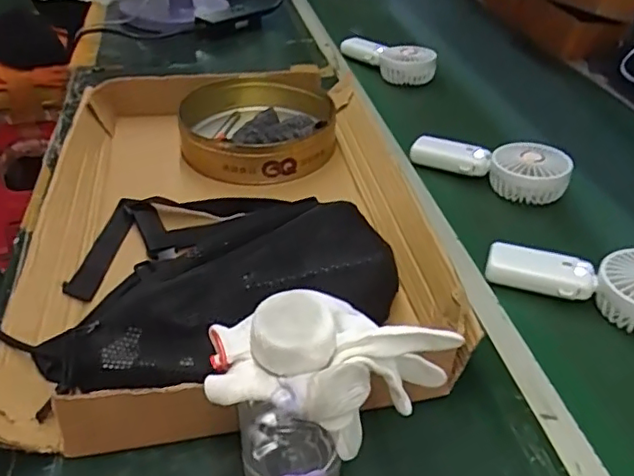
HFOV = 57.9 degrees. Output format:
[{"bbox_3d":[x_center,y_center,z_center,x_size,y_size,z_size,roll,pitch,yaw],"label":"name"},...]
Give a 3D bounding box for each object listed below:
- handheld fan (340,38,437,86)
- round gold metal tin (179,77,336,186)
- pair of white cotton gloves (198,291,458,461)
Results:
[{"bbox_3d":[0.118,-0.305,0.969,0.074,0.048,0.173,-22,44,-30],"label":"handheld fan"},{"bbox_3d":[-0.070,-0.144,0.722,0.189,0.048,0.192,2,37,-1],"label":"round gold metal tin"},{"bbox_3d":[0.010,0.075,0.314,0.135,0.081,0.073,-3,37,-8],"label":"pair of white cotton gloves"}]

